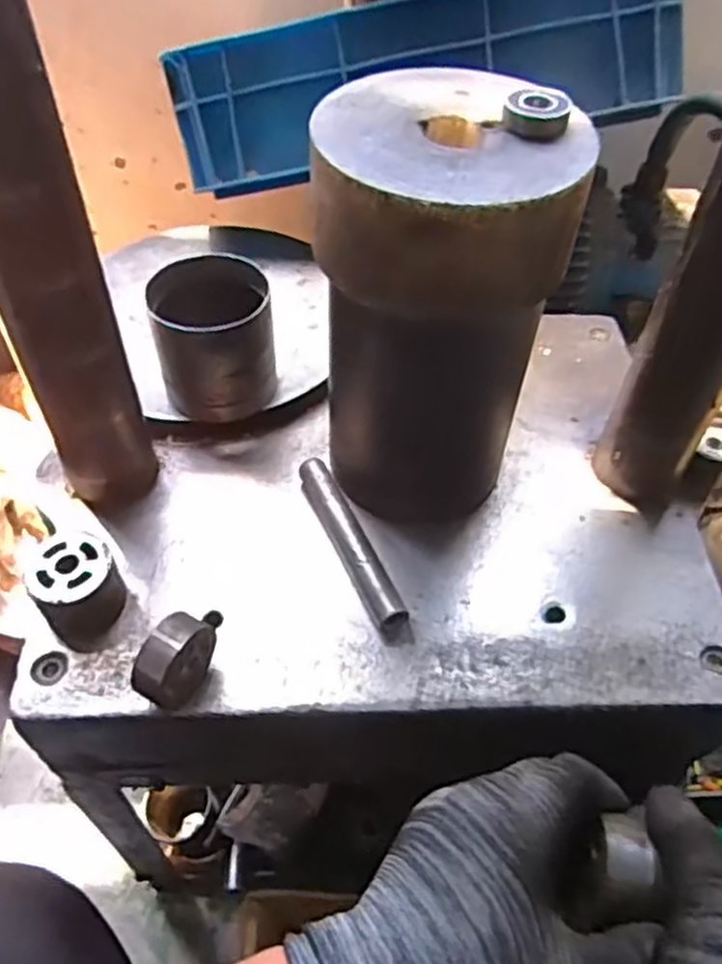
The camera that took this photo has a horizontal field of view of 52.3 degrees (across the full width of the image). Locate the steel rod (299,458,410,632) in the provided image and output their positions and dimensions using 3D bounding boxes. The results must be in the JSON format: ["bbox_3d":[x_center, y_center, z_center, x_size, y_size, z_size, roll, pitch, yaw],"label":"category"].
[{"bbox_3d":[-0.008,0.041,0.511,0.021,0.022,0.143,-19,53,-17],"label":"steel rod"}]

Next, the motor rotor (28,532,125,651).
[{"bbox_3d":[-0.177,0.066,0.463,0.051,0.050,0.052,-28,56,-23],"label":"motor rotor"}]

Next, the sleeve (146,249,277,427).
[{"bbox_3d":[-0.110,-0.110,0.557,0.085,0.083,0.090,-11,52,-11],"label":"sleeve"}]

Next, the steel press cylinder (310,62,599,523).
[{"bbox_3d":[0.045,-0.097,0.472,0.141,0.261,0.131,7,50,4],"label":"steel press cylinder"}]

